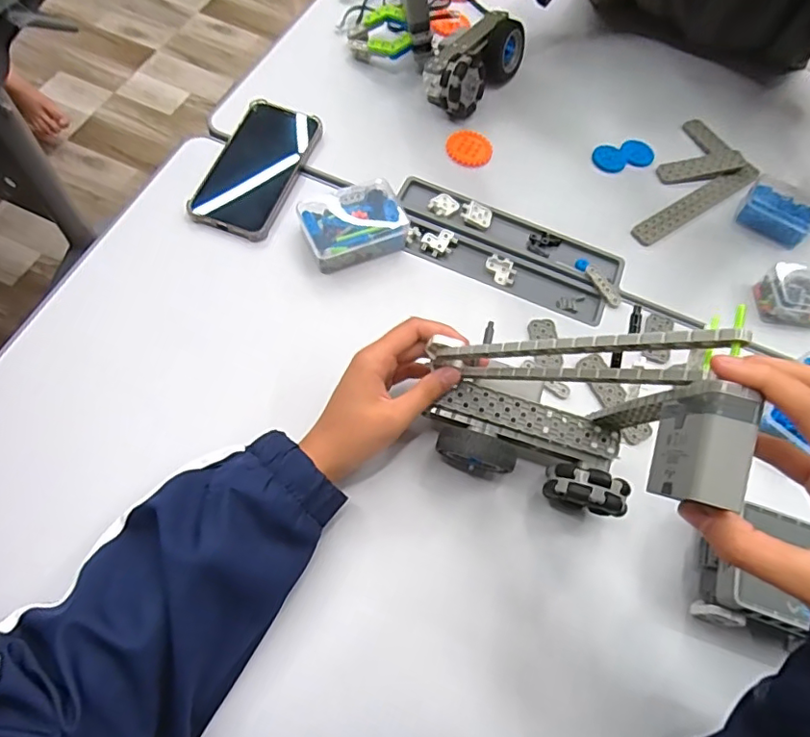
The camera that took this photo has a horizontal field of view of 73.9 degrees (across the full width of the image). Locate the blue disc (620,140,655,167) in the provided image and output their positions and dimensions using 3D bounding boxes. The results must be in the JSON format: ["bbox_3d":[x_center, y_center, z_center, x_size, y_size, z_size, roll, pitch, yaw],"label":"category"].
[{"bbox_3d":[0.269,-0.248,0.621,0.036,0.004,0.039,2,65,-5],"label":"blue disc"}]

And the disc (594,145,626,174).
[{"bbox_3d":[0.234,-0.240,0.614,0.037,0.004,0.038,2,65,-5],"label":"disc"}]

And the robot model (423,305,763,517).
[{"bbox_3d":[0.088,0.031,0.348,0.155,0.206,0.094,21,66,6],"label":"robot model"}]

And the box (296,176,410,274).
[{"bbox_3d":[-0.049,-0.140,0.522,0.097,0.028,0.074,-19,68,-14],"label":"box"}]

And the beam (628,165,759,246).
[{"bbox_3d":[0.325,-0.184,0.598,0.196,0.009,0.026,-31,72,-19],"label":"beam"}]

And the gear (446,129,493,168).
[{"bbox_3d":[0.071,-0.243,0.595,0.050,0.004,0.050,2,65,-5],"label":"gear"}]

